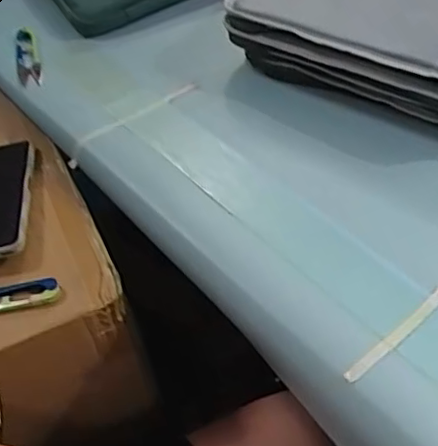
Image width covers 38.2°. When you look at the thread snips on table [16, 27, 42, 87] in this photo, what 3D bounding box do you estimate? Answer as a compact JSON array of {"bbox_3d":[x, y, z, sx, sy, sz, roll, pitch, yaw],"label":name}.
[{"bbox_3d":[-0.204,-0.177,0.671,0.025,0.019,0.084,-15,50,-8],"label":"thread snips on table"}]

